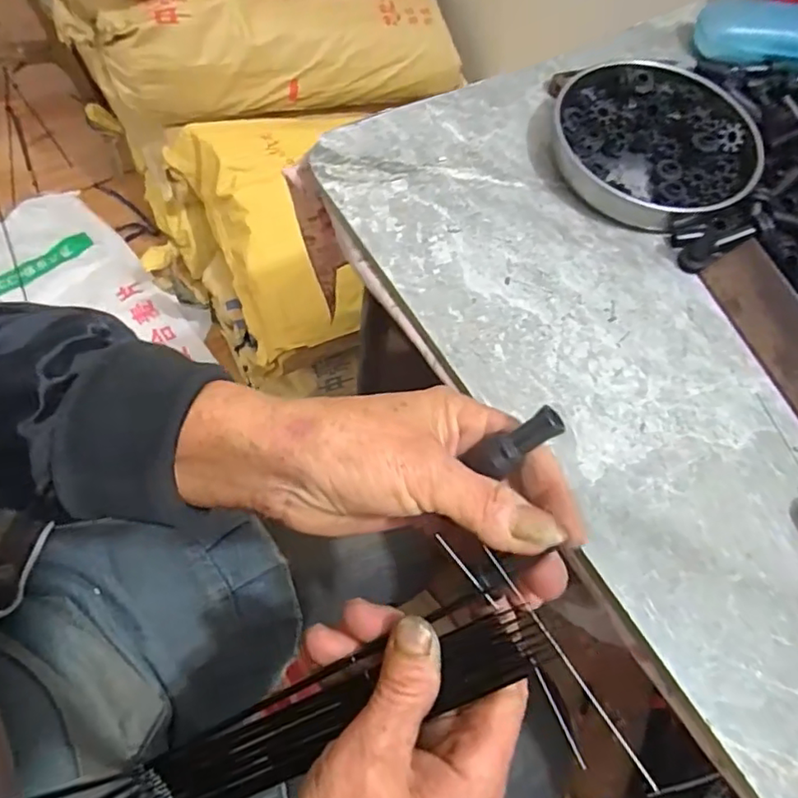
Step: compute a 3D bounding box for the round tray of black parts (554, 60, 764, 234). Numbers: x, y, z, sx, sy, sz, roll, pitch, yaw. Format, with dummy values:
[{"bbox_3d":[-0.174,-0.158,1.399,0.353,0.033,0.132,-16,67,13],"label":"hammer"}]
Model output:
[{"bbox_3d":[0.179,-0.179,0.407,0.141,0.021,0.132,1,66,-2],"label":"round tray of black parts"}]

